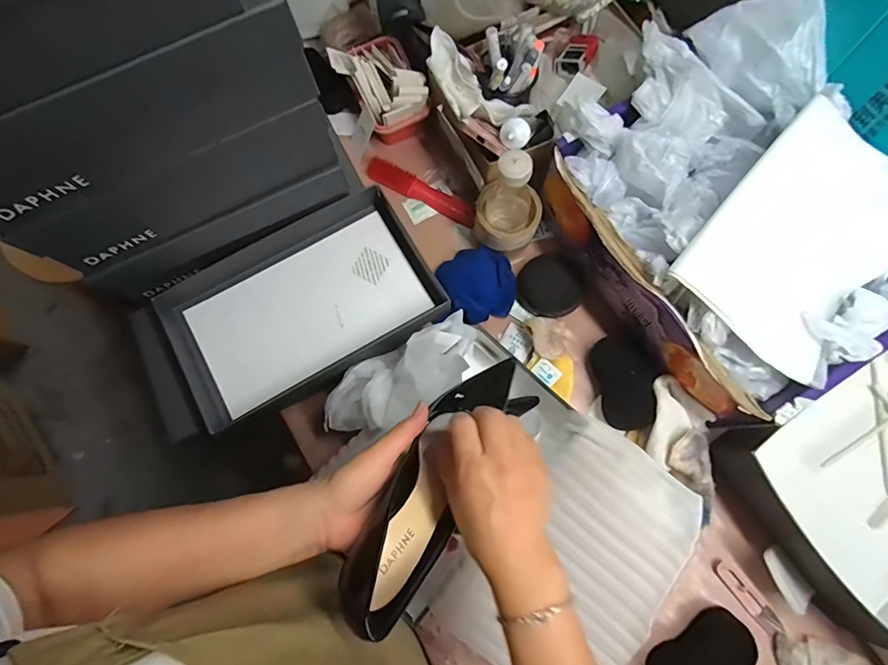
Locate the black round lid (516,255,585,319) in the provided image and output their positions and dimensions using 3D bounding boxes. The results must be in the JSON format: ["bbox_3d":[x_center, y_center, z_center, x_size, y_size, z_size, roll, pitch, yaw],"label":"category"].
[{"bbox_3d":[0.151,-0.065,0.643,0.088,0.015,0.086,39,103,4],"label":"black round lid"}]

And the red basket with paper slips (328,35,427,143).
[{"bbox_3d":[-0.089,-0.387,0.698,0.110,0.082,0.158,-30,77,-6],"label":"red basket with paper slips"}]

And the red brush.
[{"bbox_3d":[-0.034,-0.221,0.711,0.190,0.021,0.035,28,78,8],"label":"red brush"}]

